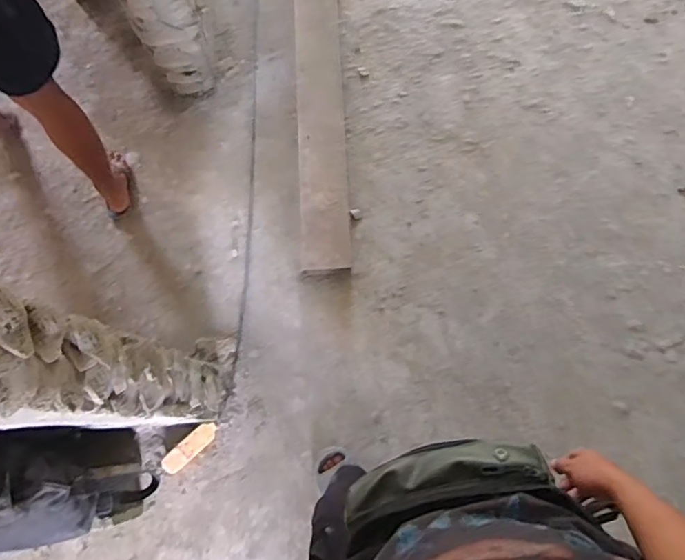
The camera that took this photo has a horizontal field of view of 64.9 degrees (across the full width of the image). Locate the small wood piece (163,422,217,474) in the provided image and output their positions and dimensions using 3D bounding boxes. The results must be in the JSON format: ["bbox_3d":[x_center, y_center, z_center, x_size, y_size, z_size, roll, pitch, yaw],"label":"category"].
[{"bbox_3d":[-0.425,0.466,1.498,0.179,0.041,0.057,-42,76,-9],"label":"small wood piece"}]

